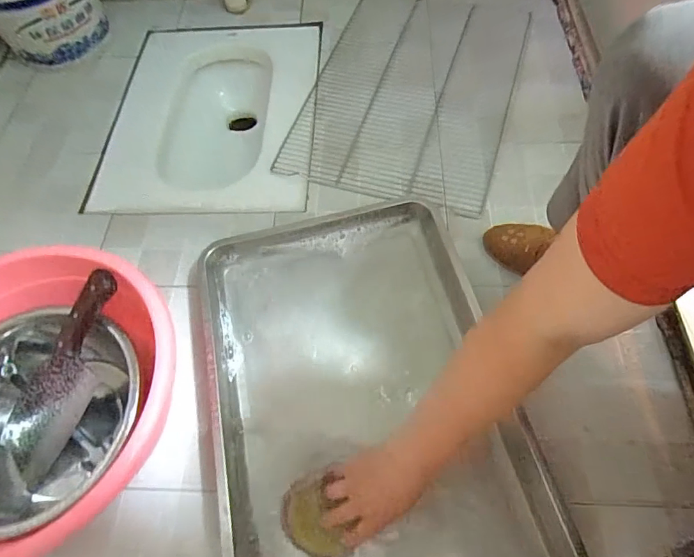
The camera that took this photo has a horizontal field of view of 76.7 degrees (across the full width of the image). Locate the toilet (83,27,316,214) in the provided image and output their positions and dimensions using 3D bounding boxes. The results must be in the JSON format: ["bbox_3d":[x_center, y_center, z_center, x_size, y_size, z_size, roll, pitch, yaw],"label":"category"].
[{"bbox_3d":[-0.279,-0.324,0.989,0.423,0.172,0.545,-1,62,3],"label":"toilet"}]

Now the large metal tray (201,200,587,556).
[{"bbox_3d":[0.018,0.157,0.589,0.386,0.048,0.562,-13,59,-6],"label":"large metal tray"}]

